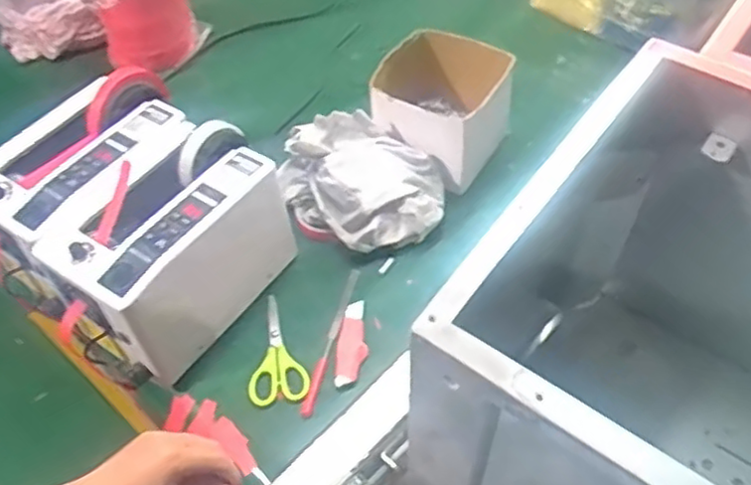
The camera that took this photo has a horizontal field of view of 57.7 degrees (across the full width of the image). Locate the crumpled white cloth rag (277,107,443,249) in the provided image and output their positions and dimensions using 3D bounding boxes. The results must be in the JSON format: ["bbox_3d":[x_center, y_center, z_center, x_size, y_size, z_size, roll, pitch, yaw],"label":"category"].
[{"bbox_3d":[-0.022,-0.073,0.790,0.205,0.093,0.135,25,58,21],"label":"crumpled white cloth rag"}]

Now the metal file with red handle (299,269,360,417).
[{"bbox_3d":[-0.046,0.099,0.708,0.013,0.013,0.175,10,54,11],"label":"metal file with red handle"}]

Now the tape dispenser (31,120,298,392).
[{"bbox_3d":[-0.200,0.007,0.705,0.144,0.150,0.236,29,60,24],"label":"tape dispenser"}]

